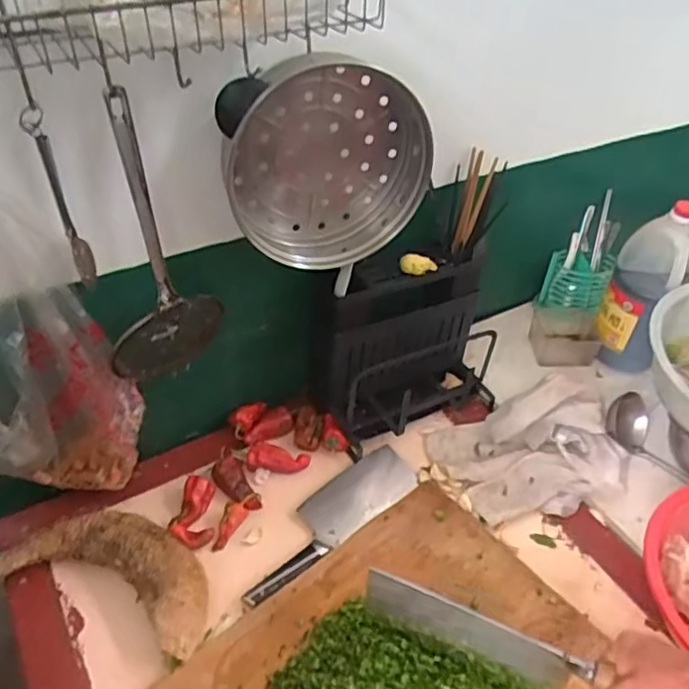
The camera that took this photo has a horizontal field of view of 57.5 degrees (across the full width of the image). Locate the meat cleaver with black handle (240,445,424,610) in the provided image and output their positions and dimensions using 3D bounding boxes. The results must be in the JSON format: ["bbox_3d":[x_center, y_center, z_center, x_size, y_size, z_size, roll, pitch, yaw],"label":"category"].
[{"bbox_3d":[-0.024,0.232,0.850,0.294,0.020,0.088,-30,51,-30],"label":"meat cleaver with black handle"}]

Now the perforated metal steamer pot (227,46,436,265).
[{"bbox_3d":[-0.008,-0.206,0.732,0.252,0.229,0.081,-9,43,-11],"label":"perforated metal steamer pot"}]

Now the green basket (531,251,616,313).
[{"bbox_3d":[0.434,-0.122,1.174,0.109,0.084,0.076,19,45,18],"label":"green basket"}]

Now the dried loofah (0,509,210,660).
[{"bbox_3d":[-0.289,0.268,0.754,0.281,0.054,0.131,11,43,10],"label":"dried loofah"}]

